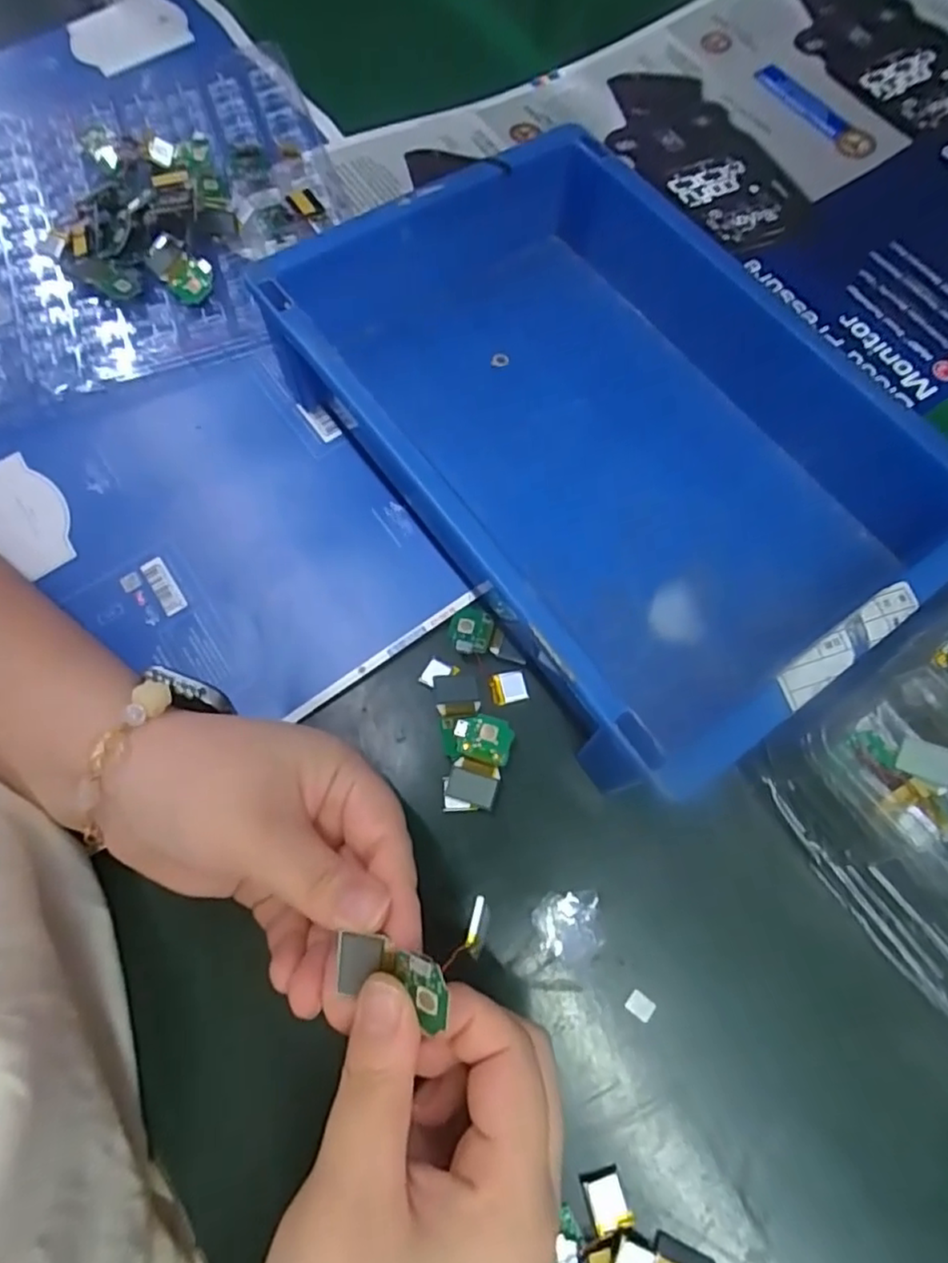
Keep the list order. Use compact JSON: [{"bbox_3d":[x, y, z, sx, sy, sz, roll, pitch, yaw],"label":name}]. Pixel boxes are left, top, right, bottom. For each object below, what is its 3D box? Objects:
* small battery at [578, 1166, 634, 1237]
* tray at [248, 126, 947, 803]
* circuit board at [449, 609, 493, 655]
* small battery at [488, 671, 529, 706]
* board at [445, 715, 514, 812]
[{"bbox_3d":[0.048,0.207,0.233,0.014,0.004,0.018,-16,69,-7],"label":"small battery"},{"bbox_3d":[0.065,-0.100,0.316,0.204,0.068,0.299,-34,73,-14],"label":"tray"},{"bbox_3d":[-0.001,0.000,0.303,0.019,0.005,0.024,10,68,3],"label":"circuit board"},{"bbox_3d":[0.016,0.026,0.299,0.017,0.004,0.014,-13,69,-6],"label":"small battery"},{"bbox_3d":[0.002,0.057,0.285,0.024,0.009,0.038,14,69,4],"label":"board"}]

